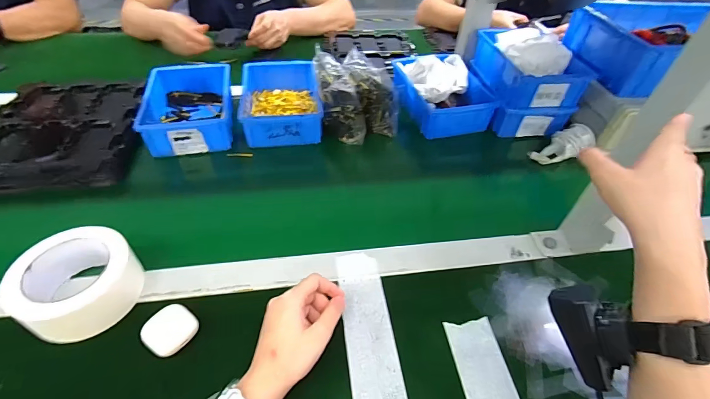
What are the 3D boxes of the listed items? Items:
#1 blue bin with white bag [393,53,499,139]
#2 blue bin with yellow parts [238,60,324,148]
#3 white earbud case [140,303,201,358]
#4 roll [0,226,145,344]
[{"bbox_3d":[0.174,-0.210,0.708,0.146,0.080,0.188,-10,47,-14],"label":"blue bin with white bag"},{"bbox_3d":[-0.136,-0.185,0.671,0.136,0.054,0.210,-2,46,-7],"label":"blue bin with yellow parts"},{"bbox_3d":[-0.193,0.137,0.376,0.044,0.018,0.047,28,50,22],"label":"white earbud case"},{"bbox_3d":[-0.298,0.088,0.384,0.104,0.056,0.107,2,45,-2],"label":"roll"}]

